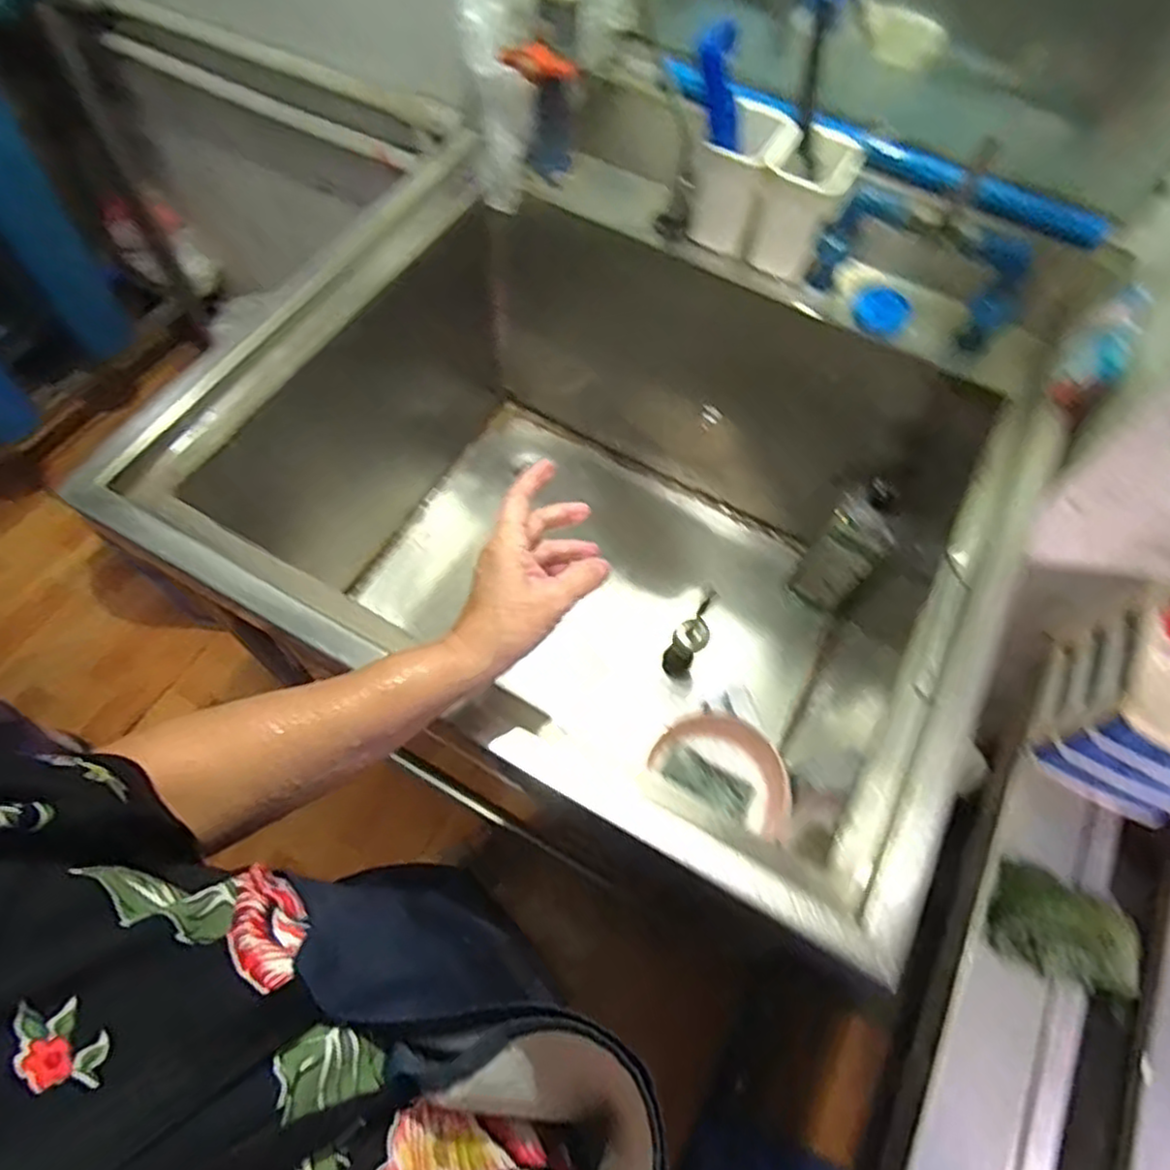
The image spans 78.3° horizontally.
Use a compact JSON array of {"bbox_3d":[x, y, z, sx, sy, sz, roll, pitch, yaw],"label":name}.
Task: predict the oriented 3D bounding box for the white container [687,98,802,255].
[{"bbox_3d":[0.160,-0.420,0.754,0.082,0.119,0.082,20,64,7],"label":"white container"}]

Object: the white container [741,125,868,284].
[{"bbox_3d":[0.220,-0.386,0.735,0.075,0.115,0.078,29,66,11],"label":"white container"}]

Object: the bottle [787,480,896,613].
[{"bbox_3d":[0.334,-0.050,0.910,0.084,0.227,0.059,39,68,15],"label":"bottle"}]

